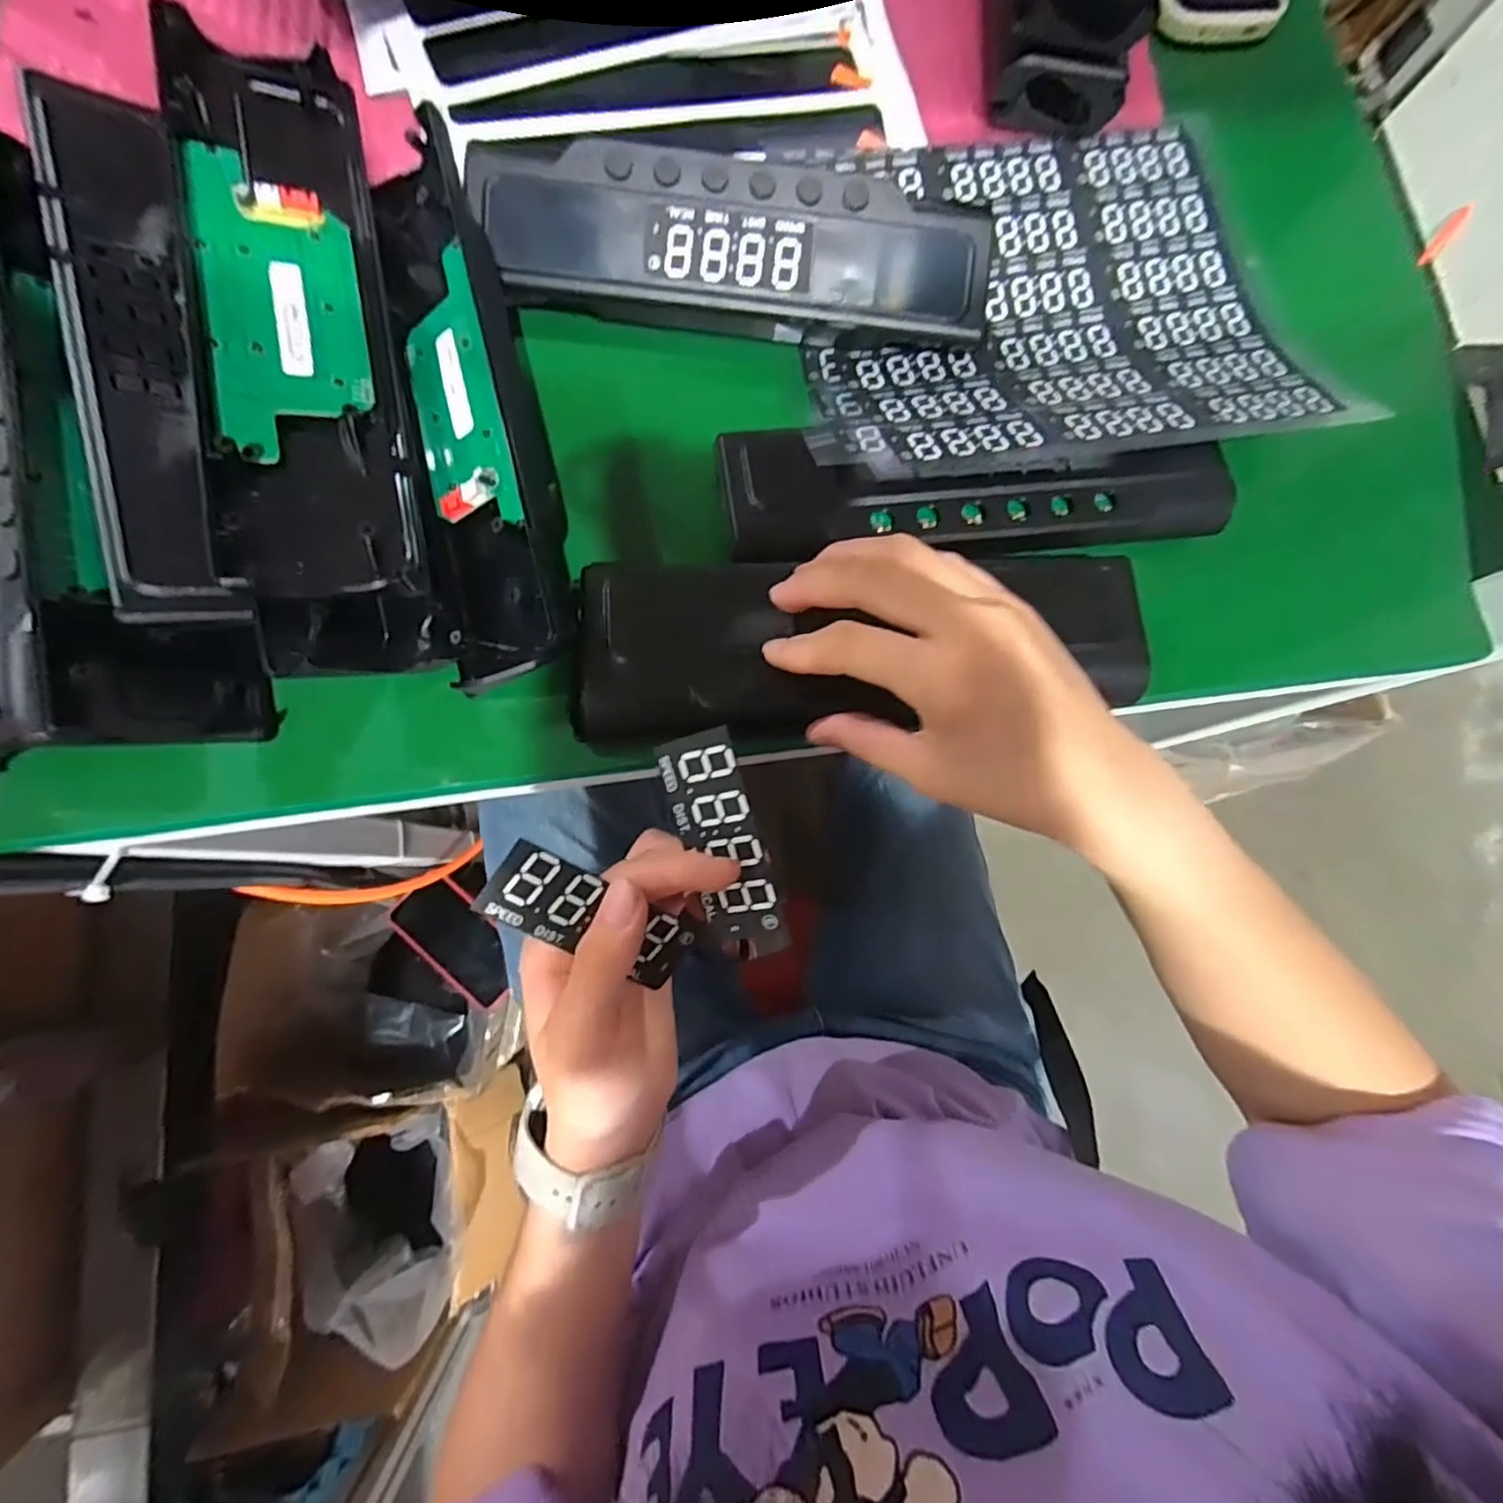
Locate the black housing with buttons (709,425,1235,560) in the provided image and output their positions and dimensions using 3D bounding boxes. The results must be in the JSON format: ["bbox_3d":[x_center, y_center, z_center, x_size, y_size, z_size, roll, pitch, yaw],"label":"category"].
[{"bbox_3d":[0.109,-0.122,0.305,0.242,0.030,0.061,-4,82,-5],"label":"black housing with buttons"}]

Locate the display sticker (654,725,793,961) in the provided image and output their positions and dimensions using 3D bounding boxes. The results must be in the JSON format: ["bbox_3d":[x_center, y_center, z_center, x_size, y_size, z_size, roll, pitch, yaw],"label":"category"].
[{"bbox_3d":[-0.010,0.035,0.232,0.032,0.004,0.083,-15,91,21],"label":"display sticker"}]

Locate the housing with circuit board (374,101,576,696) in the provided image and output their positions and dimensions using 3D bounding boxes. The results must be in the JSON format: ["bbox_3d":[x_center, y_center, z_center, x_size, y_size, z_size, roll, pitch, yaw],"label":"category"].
[{"bbox_3d":[-0.121,-0.150,0.278,0.061,0.052,0.245,-11,83,-6],"label":"housing with circuit board"}]

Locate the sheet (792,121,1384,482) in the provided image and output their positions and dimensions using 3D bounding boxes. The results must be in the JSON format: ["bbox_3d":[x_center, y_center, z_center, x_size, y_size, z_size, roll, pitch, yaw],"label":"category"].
[{"bbox_3d":[0.150,-0.239,0.324,0.266,0.033,0.205,-9,82,-6],"label":"sheet"}]

